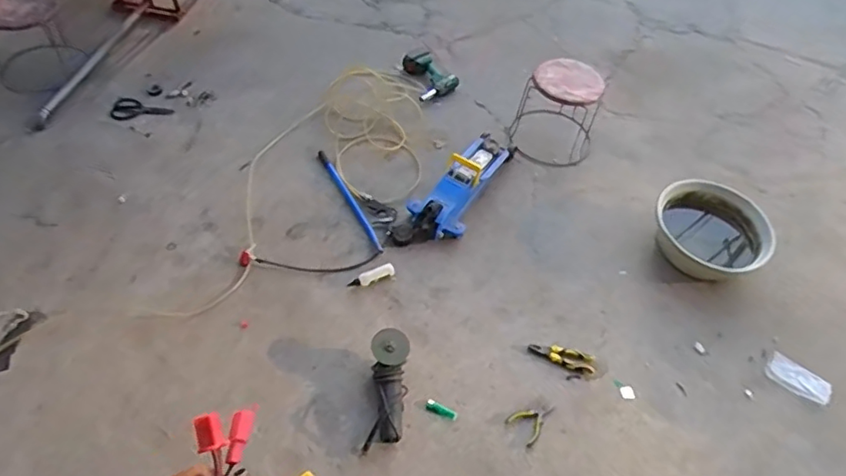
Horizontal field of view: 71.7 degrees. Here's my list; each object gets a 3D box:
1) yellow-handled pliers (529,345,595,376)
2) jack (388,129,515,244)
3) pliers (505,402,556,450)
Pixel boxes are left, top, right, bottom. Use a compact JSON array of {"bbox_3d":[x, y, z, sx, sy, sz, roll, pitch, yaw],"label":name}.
[{"bbox_3d":[0.402,0.338,1.689,0.187,0.011,0.064,16,53,8],"label":"yellow-handled pliers"},{"bbox_3d":[0.129,-0.179,1.987,0.186,0.127,0.588,28,56,17],"label":"jack"},{"bbox_3d":[0.298,0.480,1.563,0.135,0.020,0.095,-33,61,-26],"label":"pliers"}]

